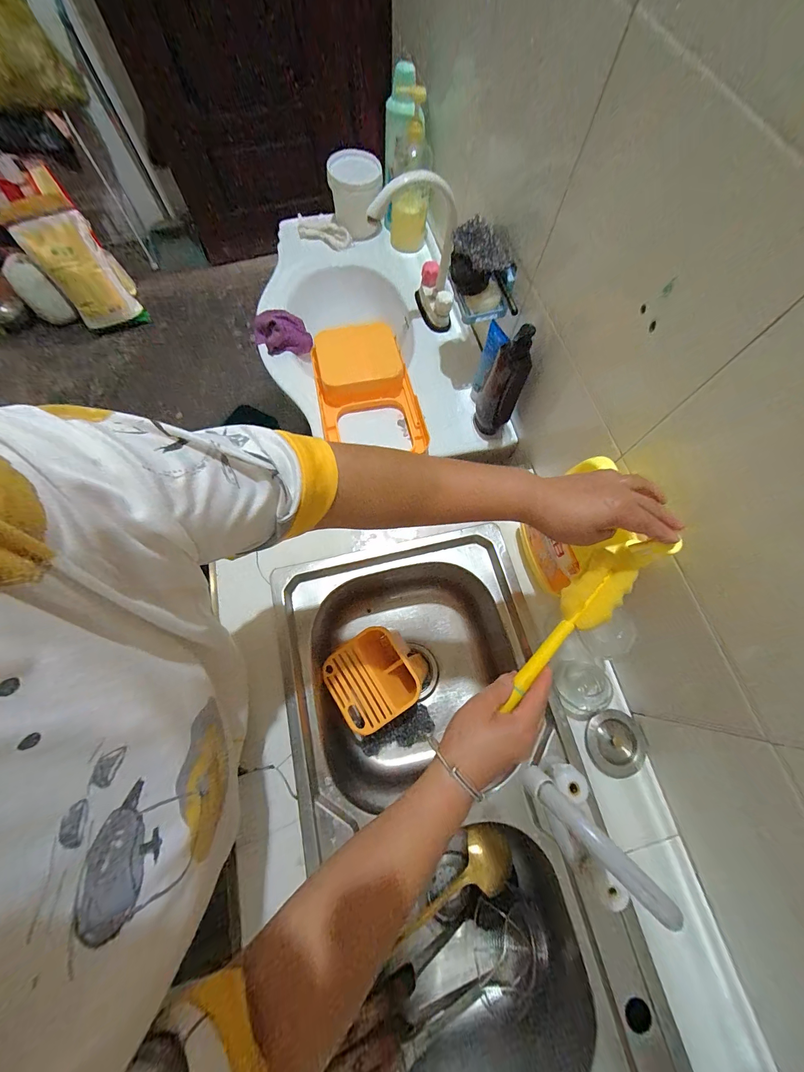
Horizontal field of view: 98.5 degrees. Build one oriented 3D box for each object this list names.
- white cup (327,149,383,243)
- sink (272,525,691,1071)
[{"bbox_3d":[-0.117,-0.856,0.871,0.120,0.134,0.127,1,71,-2],"label":"white cup"},{"bbox_3d":[0.060,0.381,0.561,0.403,0.230,0.739,-12,72,-6],"label":"sink"}]

